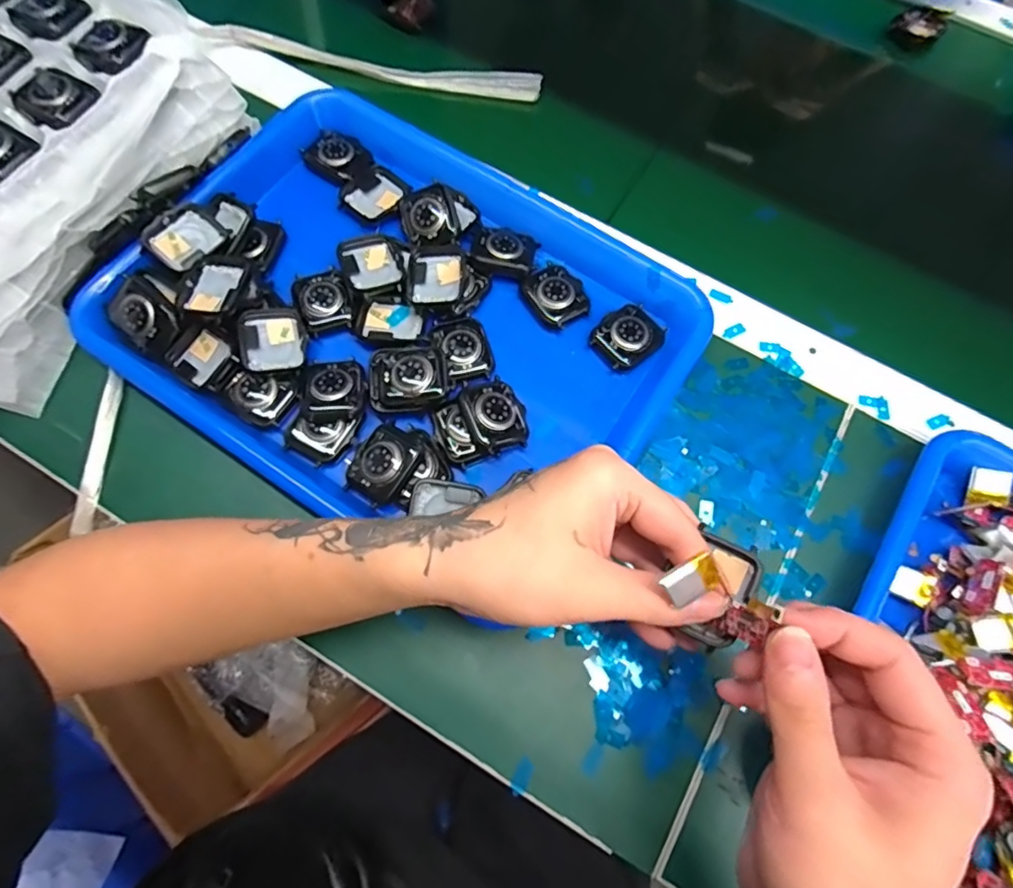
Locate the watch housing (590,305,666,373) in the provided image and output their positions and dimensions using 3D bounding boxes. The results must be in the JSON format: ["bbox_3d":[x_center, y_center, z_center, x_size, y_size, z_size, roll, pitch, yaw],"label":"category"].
[{"bbox_3d":[0.080,-0.071,0.358,0.045,0.008,0.037,-37,75,-14],"label":"watch housing"}]

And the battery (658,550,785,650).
[{"bbox_3d":[0.082,0.060,0.212,0.048,0.017,0.018,38,71,-21],"label":"battery"}]

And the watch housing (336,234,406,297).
[{"bbox_3d":[-0.086,-0.116,0.358,0.037,0.010,0.044,-20,72,-9],"label":"watch housing"}]

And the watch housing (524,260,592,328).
[{"bbox_3d":[0.034,-0.100,0.366,0.036,0.009,0.041,-31,74,-12],"label":"watch housing"}]

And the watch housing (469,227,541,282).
[{"bbox_3d":[-0.001,-0.132,0.371,0.041,0.009,0.034,18,70,5],"label":"watch housing"}]

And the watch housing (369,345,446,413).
[{"bbox_3d":[-0.061,-0.042,0.335,0.046,0.013,0.039,-3,70,-3],"label":"watch housing"}]

